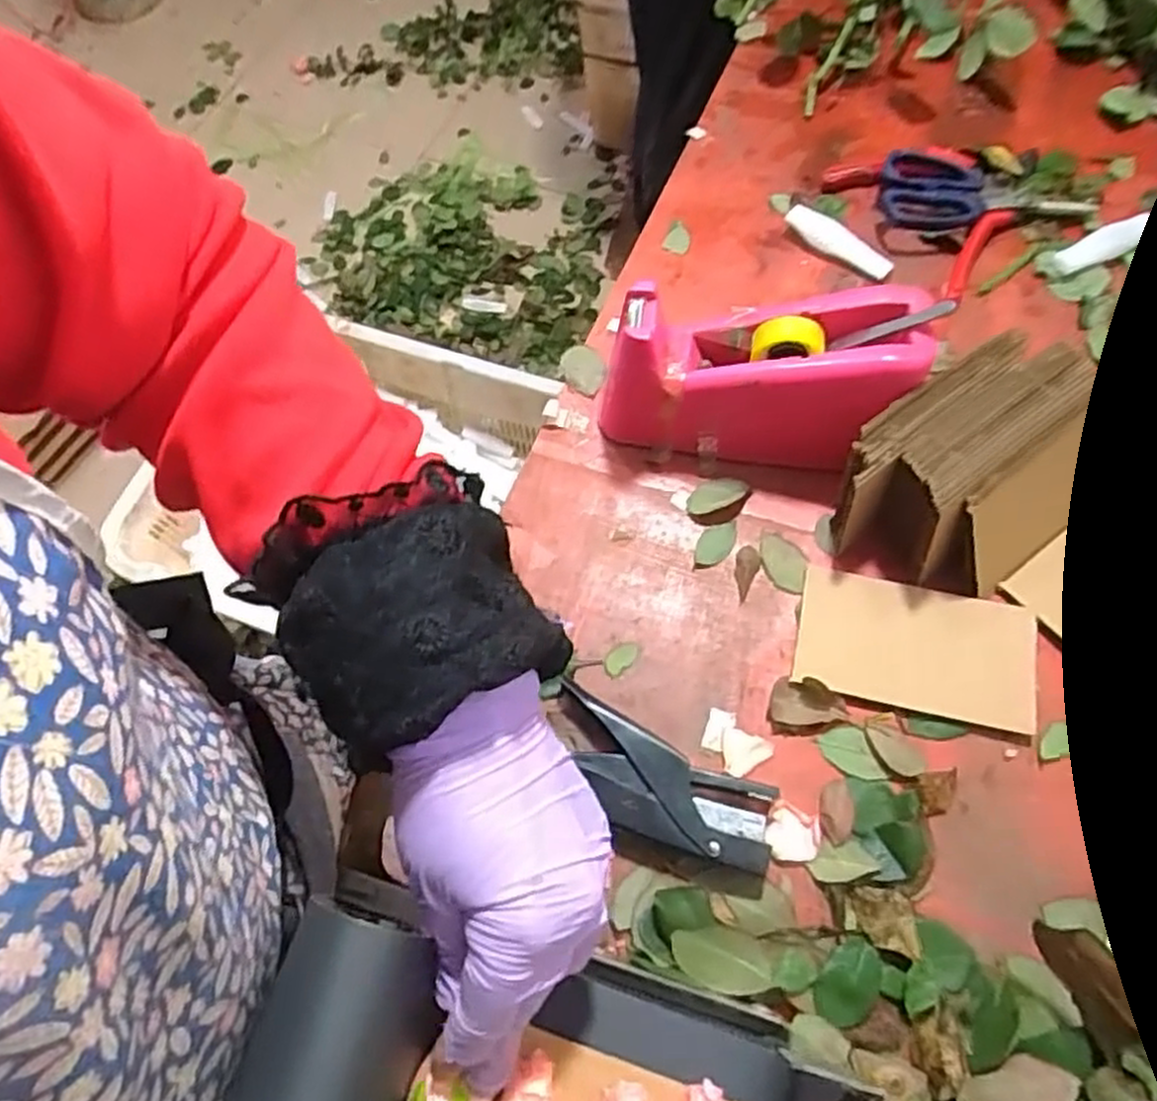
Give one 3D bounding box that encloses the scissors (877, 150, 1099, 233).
[{"bbox_3d":[0.320,-0.277,0.617,0.157,0.025,0.063,23,68,13],"label":"scissors"}]

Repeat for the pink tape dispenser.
[{"bbox_3d":[0.114,-0.111,0.509,0.194,0.102,0.079,4,65,5],"label":"pink tape dispenser"}]

